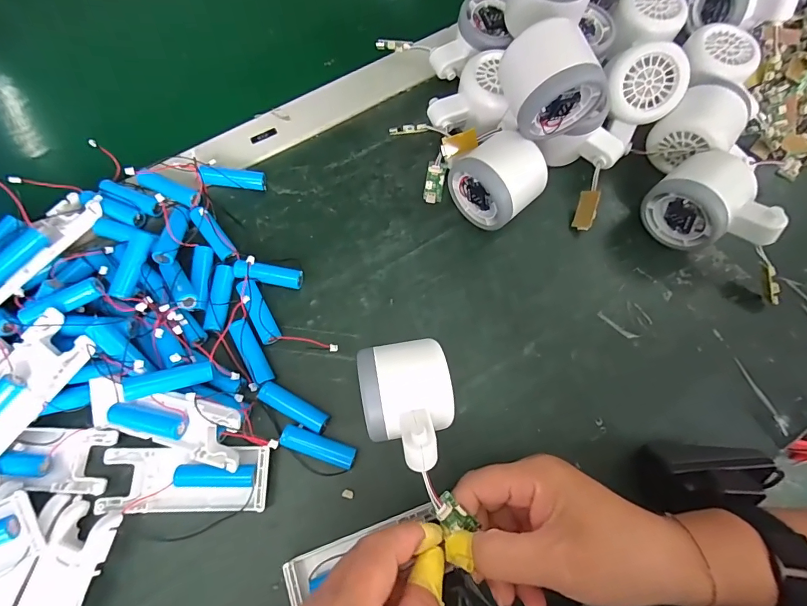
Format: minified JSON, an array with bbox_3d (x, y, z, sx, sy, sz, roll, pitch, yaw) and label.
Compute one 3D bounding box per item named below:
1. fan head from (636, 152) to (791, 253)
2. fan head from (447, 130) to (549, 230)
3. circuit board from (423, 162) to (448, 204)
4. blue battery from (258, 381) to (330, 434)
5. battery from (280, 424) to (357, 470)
[{"bbox_3d":[0.235,-0.072,0.316,0.056,0.063,0.079,-38,77,-13],"label":"fan head"},{"bbox_3d":[0.072,-0.096,0.324,0.054,0.055,0.062,-43,78,-14],"label":"fan head"},{"bbox_3d":[0.026,-0.099,0.345,0.015,0.004,0.032,8,106,1],"label":"circuit board"},{"bbox_3d":[-0.076,0.073,0.289,0.050,0.011,0.015,29,73,7],"label":"blue battery"},{"bbox_3d":[-0.057,0.097,0.280,0.050,0.014,0.015,19,73,4],"label":"battery"}]

